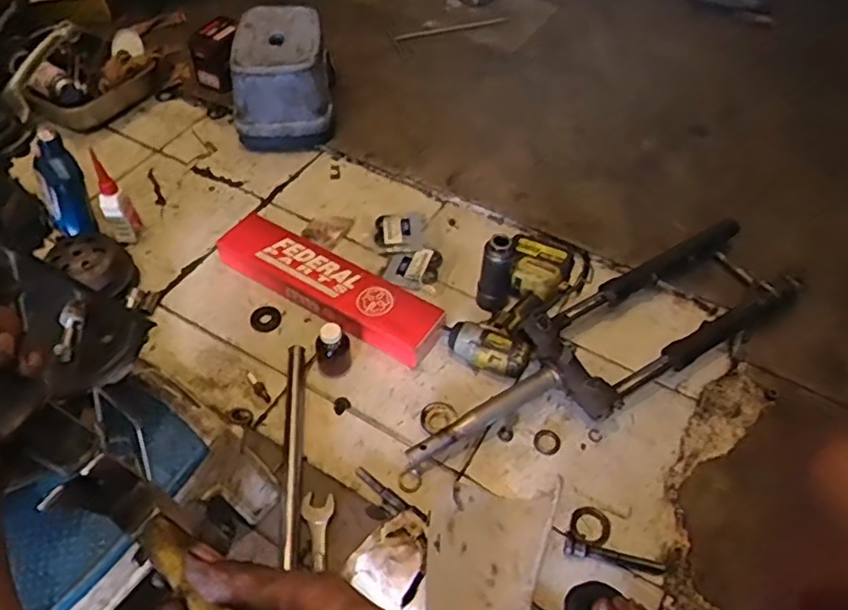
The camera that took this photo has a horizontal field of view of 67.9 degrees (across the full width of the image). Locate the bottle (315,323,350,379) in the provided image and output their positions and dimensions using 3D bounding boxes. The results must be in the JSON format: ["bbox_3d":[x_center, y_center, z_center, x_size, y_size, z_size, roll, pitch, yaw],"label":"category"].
[{"bbox_3d":[-0.142,0.071,0.971,0.052,0.095,0.044,0,52,-1],"label":"bottle"}]

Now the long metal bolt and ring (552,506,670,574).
[{"bbox_3d":[0.246,0.308,0.838,0.136,0.016,0.071,10,54,4],"label":"long metal bolt and ring"}]

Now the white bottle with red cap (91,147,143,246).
[{"bbox_3d":[-0.547,-0.180,1.116,0.054,0.157,0.046,-23,55,-18],"label":"white bottle with red cap"}]

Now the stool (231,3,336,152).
[{"bbox_3d":[-0.293,-0.481,1.341,0.199,0.188,0.244,-1,52,-2],"label":"stool"}]

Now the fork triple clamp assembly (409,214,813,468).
[{"bbox_3d":[0.276,0.063,0.976,0.694,0.110,0.194,-24,56,-19],"label":"fork triple clamp assembly"}]

